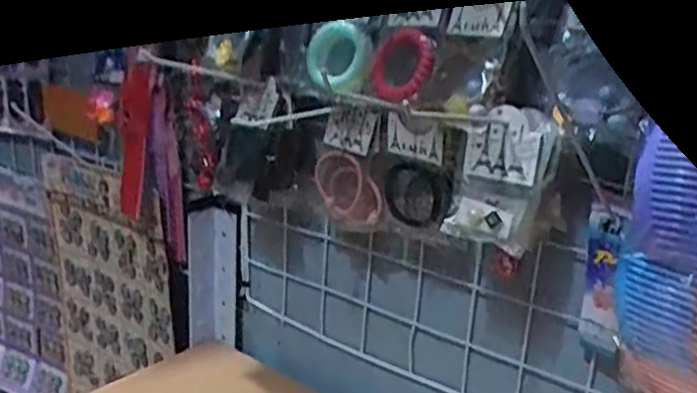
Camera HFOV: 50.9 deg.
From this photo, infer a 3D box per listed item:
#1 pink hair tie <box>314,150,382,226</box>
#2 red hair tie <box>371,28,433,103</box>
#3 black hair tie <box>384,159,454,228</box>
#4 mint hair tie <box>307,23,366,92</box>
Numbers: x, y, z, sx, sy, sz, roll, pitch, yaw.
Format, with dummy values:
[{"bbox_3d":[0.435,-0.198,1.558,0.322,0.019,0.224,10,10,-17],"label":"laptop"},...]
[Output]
[{"bbox_3d":[-0.001,-0.006,0.581,0.018,0.056,0.061,-13,22,-42],"label":"pink hair tie"},{"bbox_3d":[0.036,-0.091,0.512,0.017,0.051,0.056,-5,18,-24],"label":"red hair tie"},{"bbox_3d":[0.051,0.000,0.542,0.016,0.051,0.057,-10,21,-38],"label":"black hair tie"},{"bbox_3d":[-0.009,-0.106,0.556,0.057,0.050,0.013,23,6,39],"label":"mint hair tie"}]

